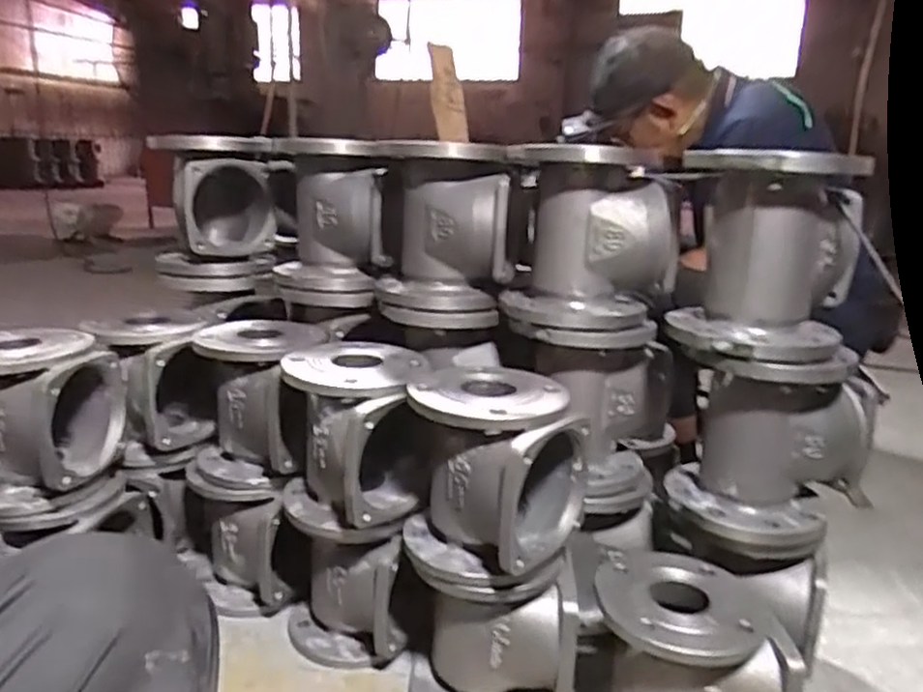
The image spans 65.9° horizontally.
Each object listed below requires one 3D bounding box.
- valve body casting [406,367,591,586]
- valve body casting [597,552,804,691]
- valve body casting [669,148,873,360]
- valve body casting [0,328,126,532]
[{"bbox_3d":[0.031,0.146,0.816,0.181,0.195,0.157,14,19,37],"label":"valve body casting"},{"bbox_3d":[0.245,0.365,0.801,0.191,0.205,0.161,3,16,1],"label":"valve body casting"},{"bbox_3d":[0.356,-0.112,0.830,0.184,0.217,0.196,10,16,25],"label":"valve body casting"},{"bbox_3d":[-0.558,0.086,0.944,0.203,0.197,0.204,-5,17,-28],"label":"valve body casting"}]

